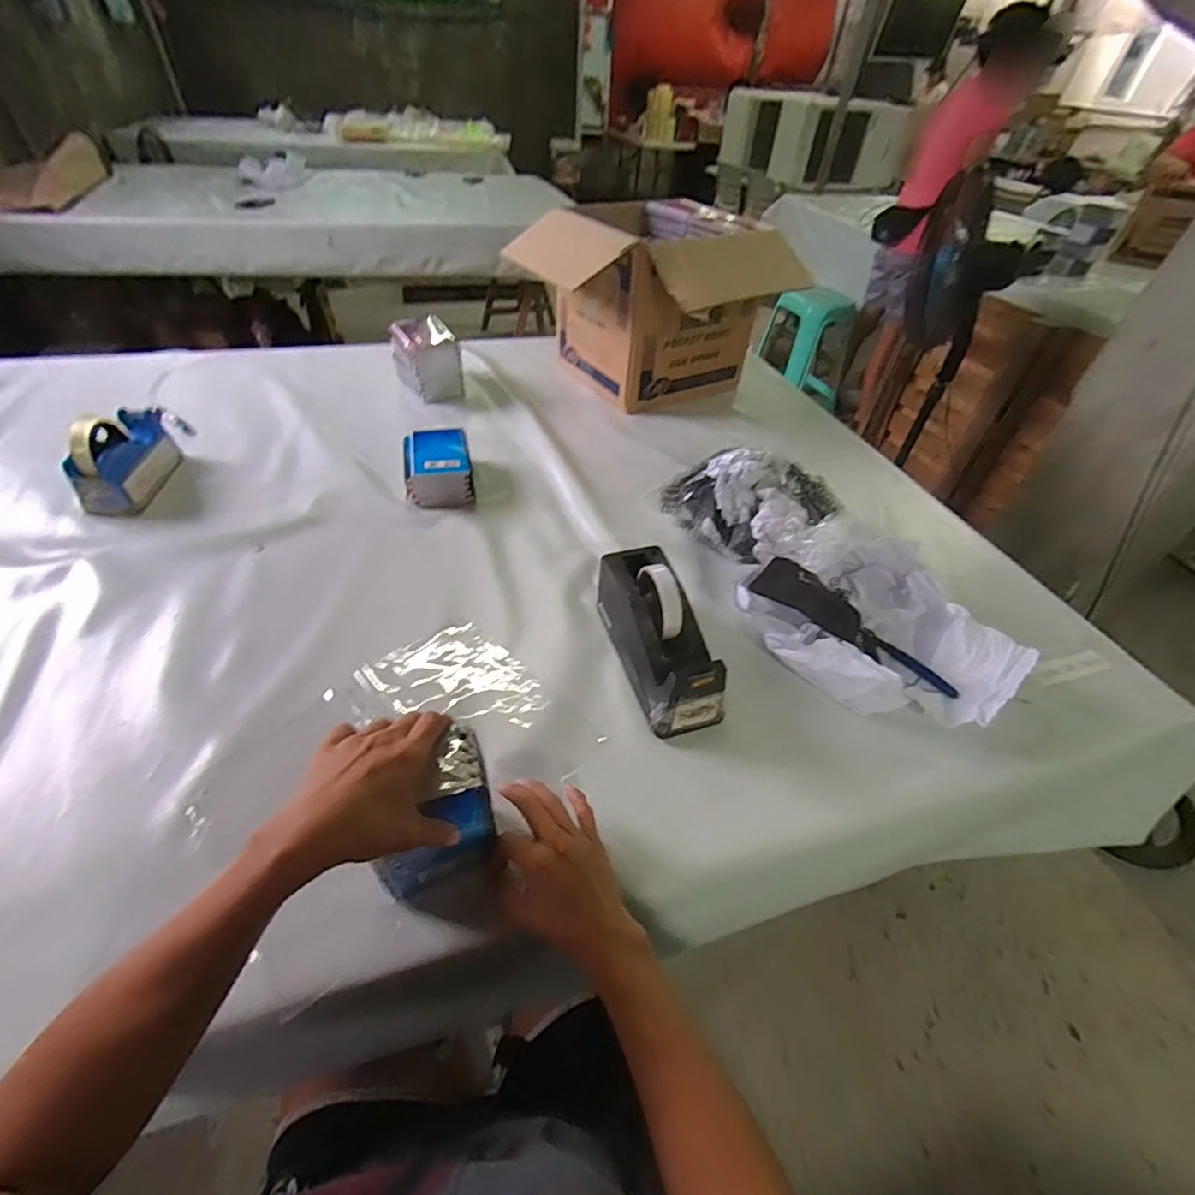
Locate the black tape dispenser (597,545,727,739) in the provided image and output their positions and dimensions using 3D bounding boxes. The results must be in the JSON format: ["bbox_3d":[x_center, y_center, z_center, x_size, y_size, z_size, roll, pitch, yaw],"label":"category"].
[{"bbox_3d":[0.066,0.040,0.596,0.079,0.111,0.201,-10,48,-14],"label":"black tape dispenser"}]

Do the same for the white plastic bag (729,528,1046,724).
[{"bbox_3d":[0.320,0.036,0.623,0.291,0.109,0.210,35,53,26],"label":"white plastic bag"}]

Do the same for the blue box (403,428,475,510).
[{"bbox_3d":[-0.249,-0.204,0.849,0.100,0.060,0.132,-8,47,-13],"label":"blue box"}]

